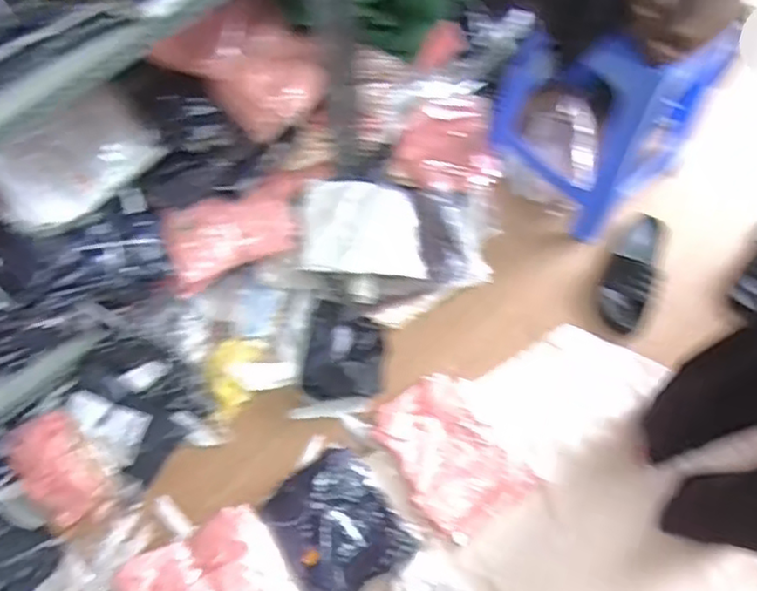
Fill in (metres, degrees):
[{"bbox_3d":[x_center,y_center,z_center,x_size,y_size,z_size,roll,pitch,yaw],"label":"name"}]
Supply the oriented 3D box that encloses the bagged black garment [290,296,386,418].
[{"bbox_3d":[-0.075,0.130,1.386,0.176,0.045,0.245,5,66,2],"label":"bagged black garment"}]

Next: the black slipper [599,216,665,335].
[{"bbox_3d":[0.542,-0.063,1.461,0.105,0.057,0.283,20,66,9],"label":"black slipper"}]

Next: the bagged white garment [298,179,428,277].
[{"bbox_3d":[-0.034,-0.146,1.415,0.246,0.095,0.201,0,65,0],"label":"bagged white garment"}]

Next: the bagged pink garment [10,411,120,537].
[{"bbox_3d":[-0.573,0.321,1.251,0.145,0.051,0.223,-32,92,0],"label":"bagged pink garment"}]

